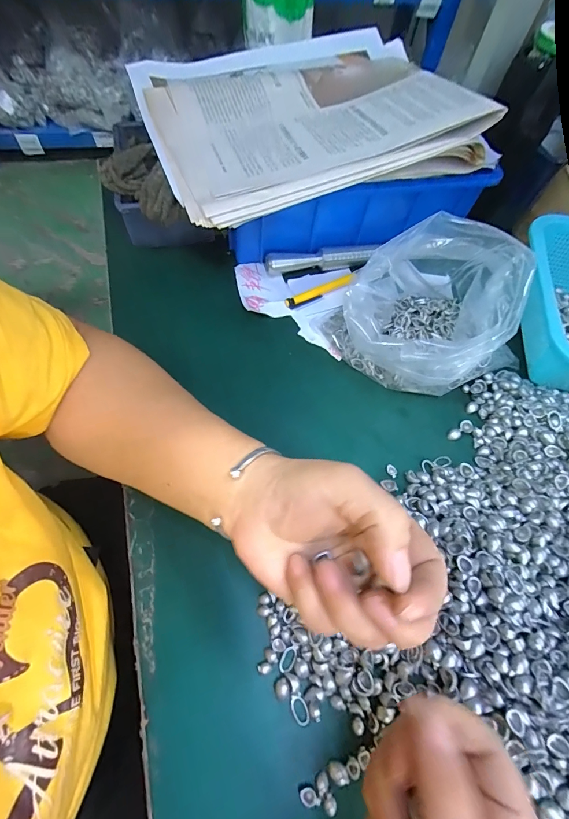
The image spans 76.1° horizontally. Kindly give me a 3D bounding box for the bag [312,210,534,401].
[{"bbox_3d":[0.130,-0.091,0.322,0.158,0.097,0.137,-27,69,-16],"label":"bag"}]

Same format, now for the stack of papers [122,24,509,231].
[{"bbox_3d":[0.020,-0.300,0.352,0.300,0.044,0.255,-19,67,-13],"label":"stack of papers"}]

